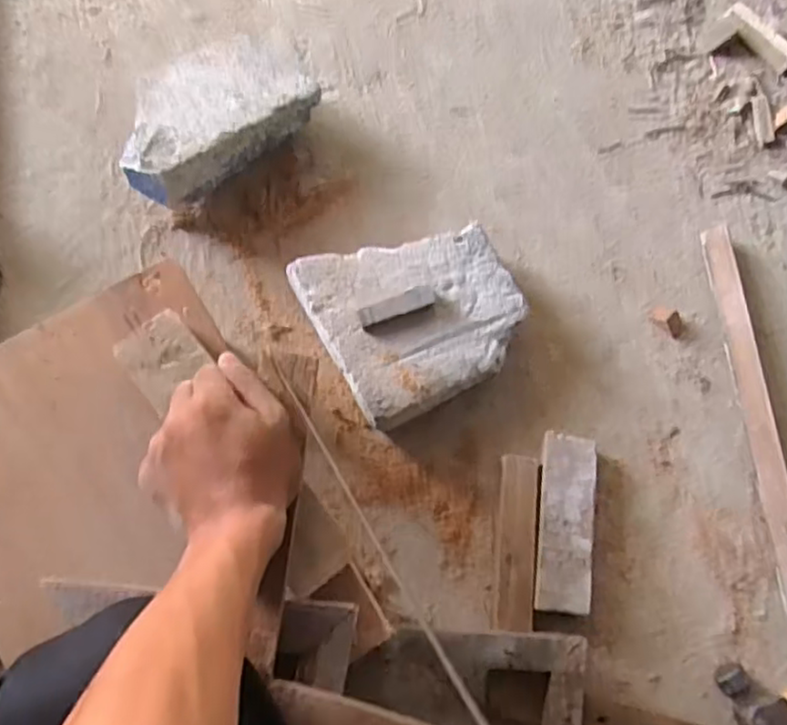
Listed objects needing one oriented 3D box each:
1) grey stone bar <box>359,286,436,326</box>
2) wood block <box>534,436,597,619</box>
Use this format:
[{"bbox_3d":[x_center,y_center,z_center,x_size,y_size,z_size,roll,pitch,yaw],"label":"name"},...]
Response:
[{"bbox_3d":[0.003,-0.054,0.672,0.073,0.027,0.020,-19,76,-8],"label":"grey stone bar"},{"bbox_3d":[0.172,0.160,0.686,0.052,0.034,0.170,7,74,0],"label":"wood block"}]

